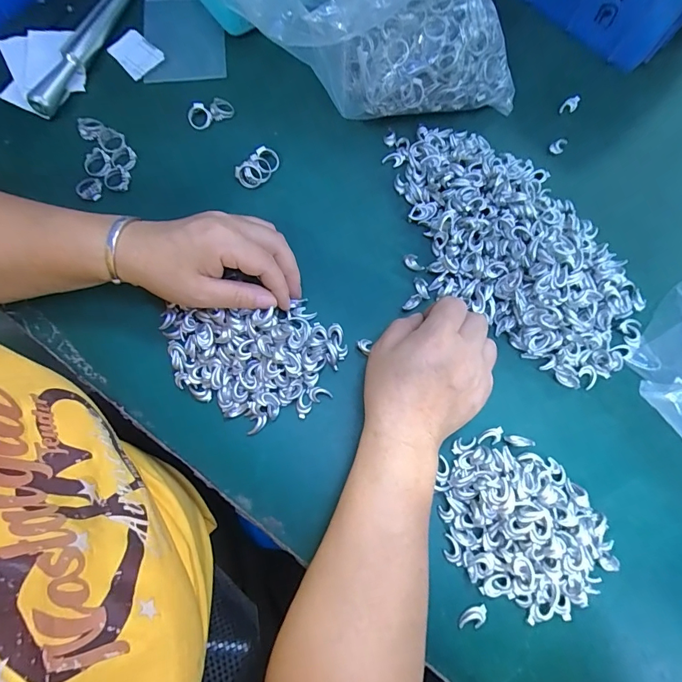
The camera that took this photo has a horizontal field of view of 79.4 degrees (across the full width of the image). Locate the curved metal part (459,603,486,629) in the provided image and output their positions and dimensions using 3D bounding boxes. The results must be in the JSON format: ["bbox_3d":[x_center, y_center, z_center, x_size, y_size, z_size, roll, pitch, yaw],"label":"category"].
[{"bbox_3d":[0.090,0.189,0.280,0.021,0.004,0.013,-11,75,-1],"label":"curved metal part"}]

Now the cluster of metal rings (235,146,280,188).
[{"bbox_3d":[-0.076,-0.161,0.384,0.022,0.023,0.042,42,77,11],"label":"cluster of metal rings"}]

